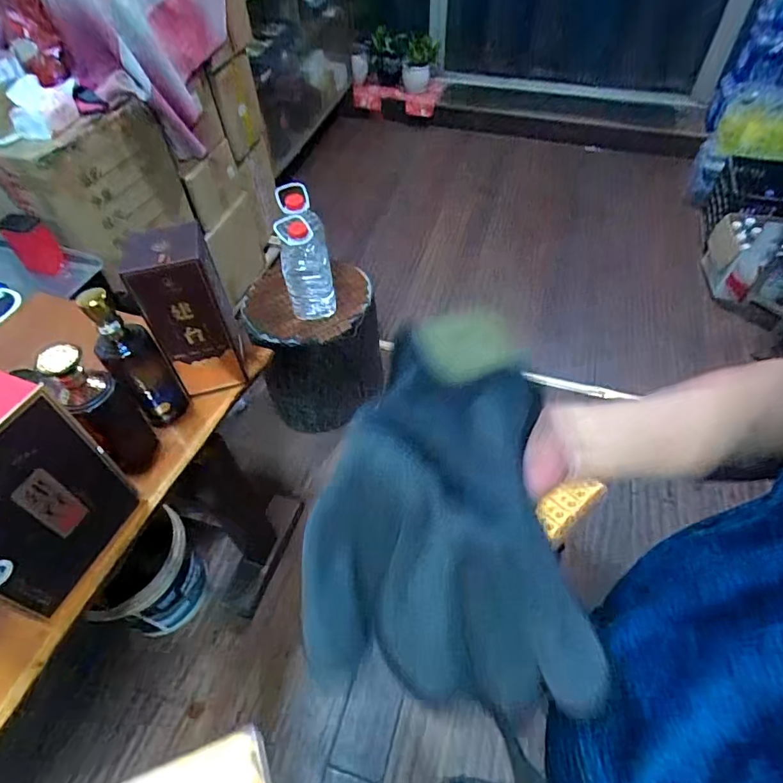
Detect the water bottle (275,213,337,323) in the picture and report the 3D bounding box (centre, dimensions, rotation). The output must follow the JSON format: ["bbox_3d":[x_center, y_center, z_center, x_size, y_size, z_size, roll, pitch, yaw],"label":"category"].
[{"bbox_3d":[-0.222,-0.320,1.302,0.127,0.262,0.105,-11,52,-7],"label":"water bottle"}]

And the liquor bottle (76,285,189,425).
[{"bbox_3d":[-0.394,-0.045,0.760,0.078,0.238,0.063,-33,57,-22],"label":"liquor bottle"}]

